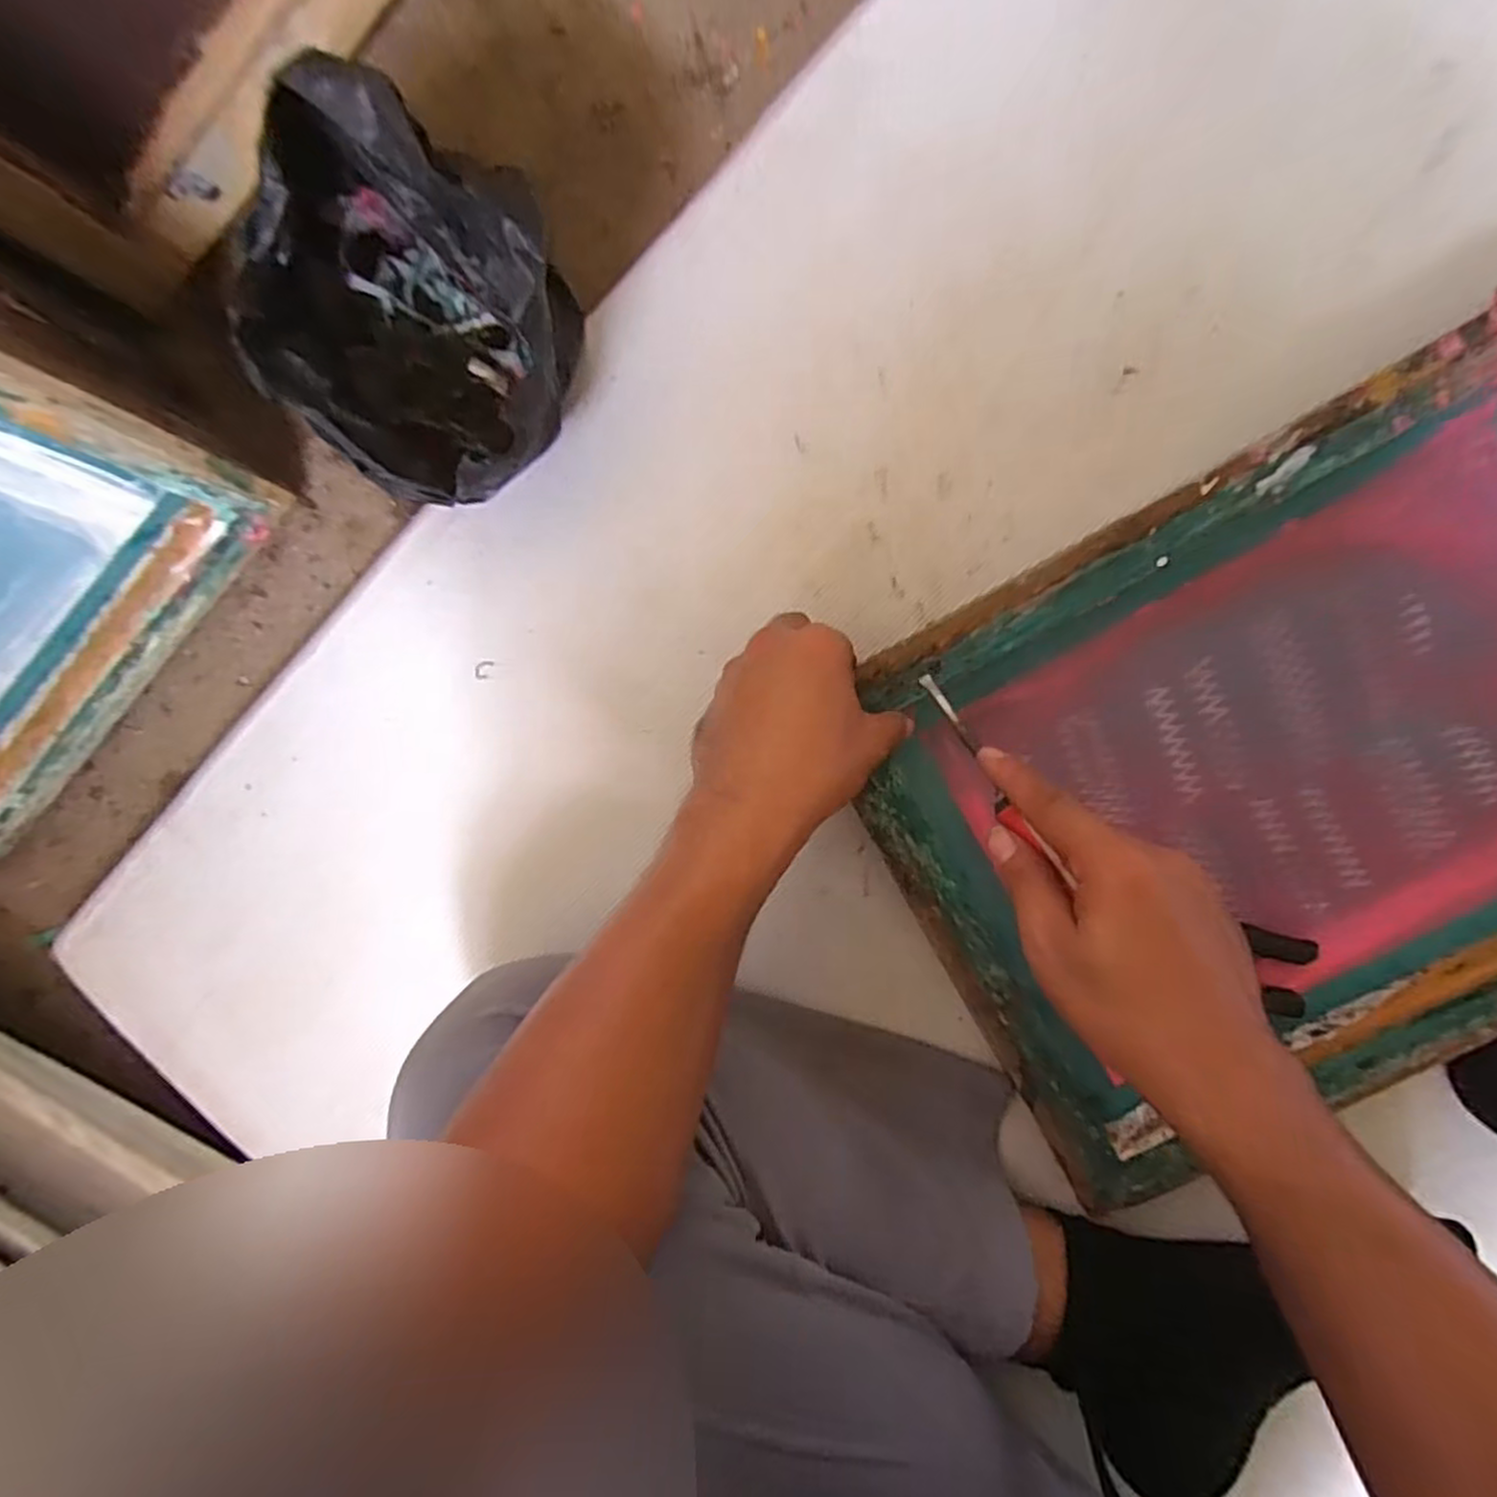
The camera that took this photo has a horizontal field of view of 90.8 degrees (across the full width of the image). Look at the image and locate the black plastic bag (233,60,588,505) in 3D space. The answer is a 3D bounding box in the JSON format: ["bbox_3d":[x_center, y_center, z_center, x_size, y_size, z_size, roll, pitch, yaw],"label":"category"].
[{"bbox_3d":[-0.179,-0.222,0.375,0.169,0.132,0.146,35,97,-2],"label":"black plastic bag"}]

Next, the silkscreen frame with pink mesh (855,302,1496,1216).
[{"bbox_3d":[0.306,0.014,0.415,0.438,0.051,0.342,-30,93,5],"label":"silkscreen frame with pink mesh"}]

